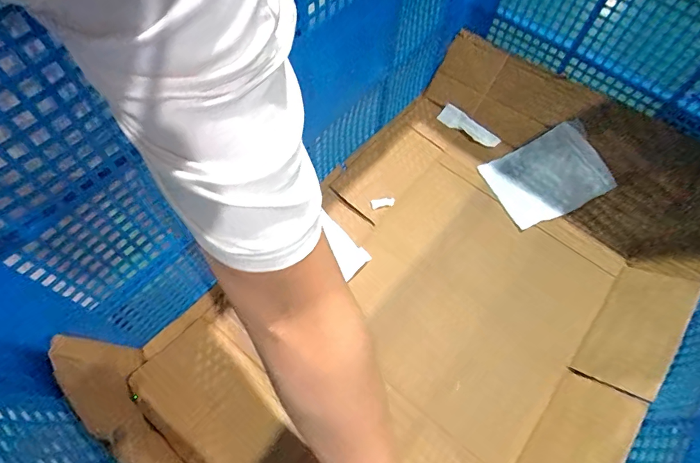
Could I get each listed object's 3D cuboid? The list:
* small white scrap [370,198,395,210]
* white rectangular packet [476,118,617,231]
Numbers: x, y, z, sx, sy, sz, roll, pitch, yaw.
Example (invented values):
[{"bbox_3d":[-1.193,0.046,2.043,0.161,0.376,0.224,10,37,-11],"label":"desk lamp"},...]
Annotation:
[{"bbox_3d":[0.051,-0.043,0.642,0.037,0.008,0.014,-9,65,-6],"label":"small white scrap"},{"bbox_3d":[0.294,-0.083,0.630,0.152,0.041,0.125,-32,79,27],"label":"white rectangular packet"}]

